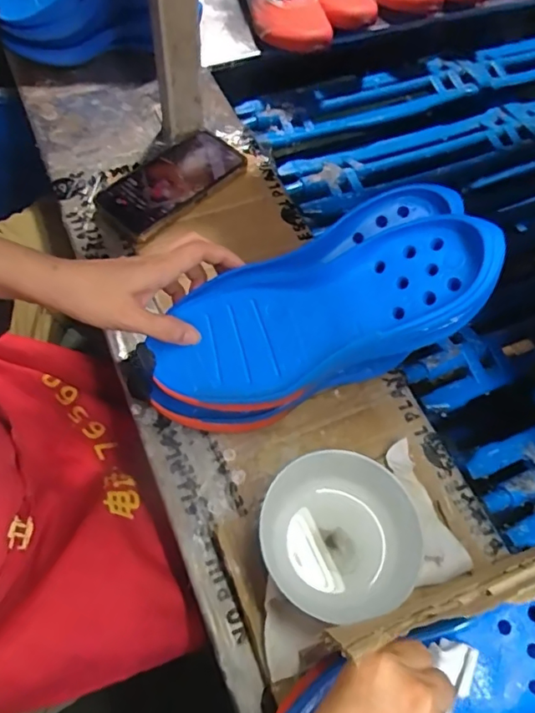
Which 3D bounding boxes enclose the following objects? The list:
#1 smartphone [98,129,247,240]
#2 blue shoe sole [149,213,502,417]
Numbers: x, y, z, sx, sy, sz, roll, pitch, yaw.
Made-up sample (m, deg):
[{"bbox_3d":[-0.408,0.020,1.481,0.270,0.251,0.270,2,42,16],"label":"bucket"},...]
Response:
[{"bbox_3d":[-0.105,-0.193,0.578,0.081,0.010,0.161,36,64,16],"label":"smartphone"},{"bbox_3d":[0.029,-0.036,0.393,0.259,0.039,0.109,-20,61,15],"label":"blue shoe sole"}]

